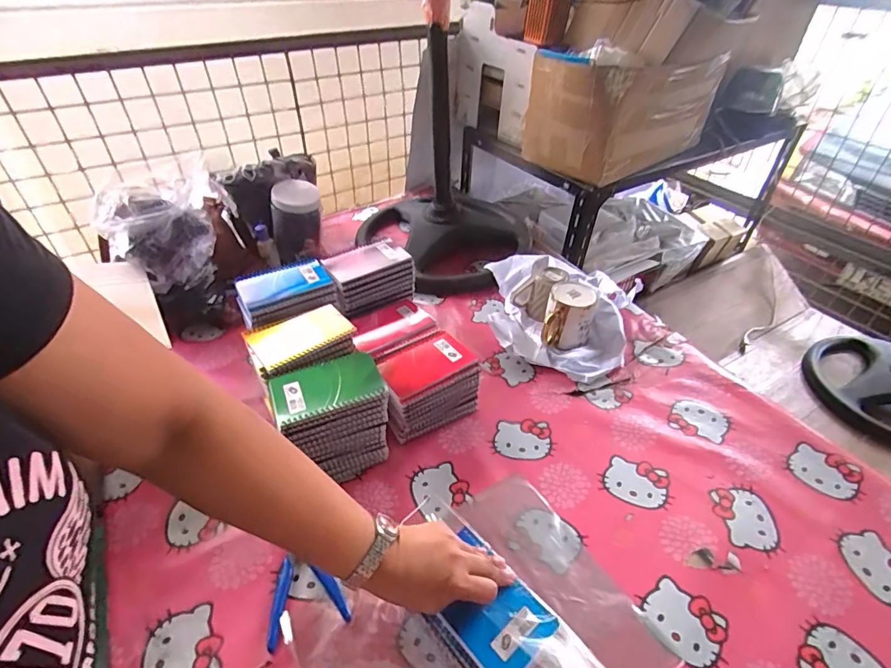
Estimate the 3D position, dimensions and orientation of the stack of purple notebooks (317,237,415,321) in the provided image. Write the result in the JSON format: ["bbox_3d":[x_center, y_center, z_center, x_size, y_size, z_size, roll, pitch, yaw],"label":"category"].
[{"bbox_3d":[-0.126,-0.093,0.784,0.141,0.078,0.092,-23,46,-25],"label":"stack of purple notebooks"}]

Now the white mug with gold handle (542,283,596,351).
[{"bbox_3d":[0.215,-0.030,0.802,0.081,0.091,0.095,12,41,12],"label":"white mug with gold handle"}]

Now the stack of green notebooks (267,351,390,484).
[{"bbox_3d":[-0.144,0.111,0.615,0.115,0.142,0.095,-18,44,-21],"label":"stack of green notebooks"}]

